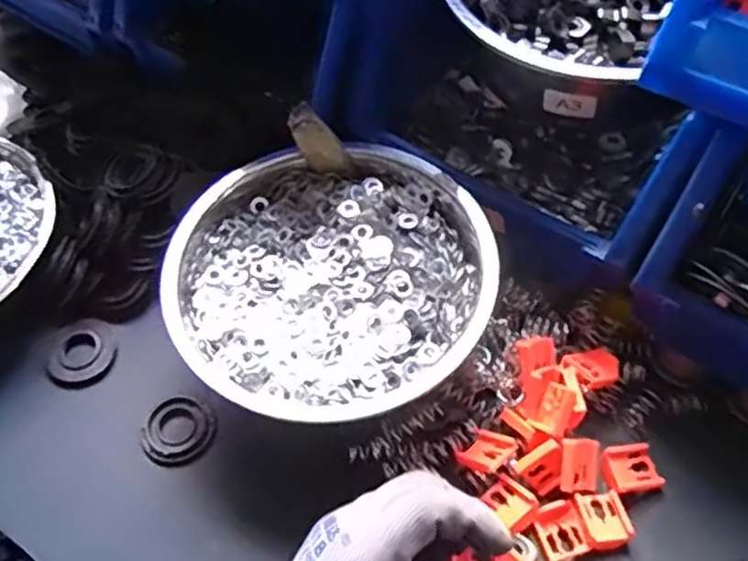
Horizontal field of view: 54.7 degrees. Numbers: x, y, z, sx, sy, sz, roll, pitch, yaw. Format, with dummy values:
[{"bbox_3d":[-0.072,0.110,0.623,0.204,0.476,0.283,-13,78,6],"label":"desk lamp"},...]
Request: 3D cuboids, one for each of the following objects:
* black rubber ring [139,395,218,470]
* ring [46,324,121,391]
[{"bbox_3d":[-0.119,0.092,0.440,0.044,0.006,0.042,-2,58,3],"label":"black rubber ring"},{"bbox_3d":[-0.191,0.050,0.472,0.045,0.006,0.042,-2,58,3],"label":"ring"}]

